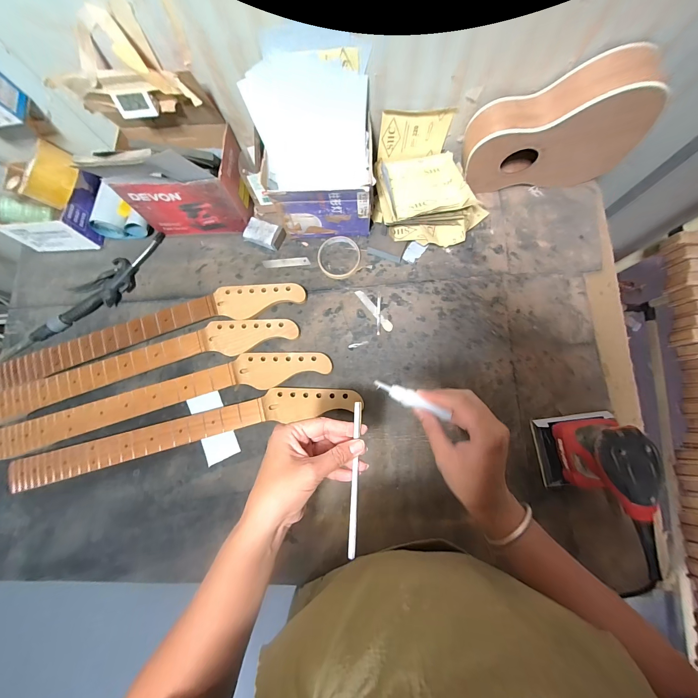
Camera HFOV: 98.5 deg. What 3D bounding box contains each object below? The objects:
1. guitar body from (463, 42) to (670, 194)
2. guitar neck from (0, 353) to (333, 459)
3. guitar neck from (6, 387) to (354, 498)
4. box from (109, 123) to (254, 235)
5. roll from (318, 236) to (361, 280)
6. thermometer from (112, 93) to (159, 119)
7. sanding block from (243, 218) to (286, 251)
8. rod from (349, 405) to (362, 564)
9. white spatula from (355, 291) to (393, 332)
[{"bbox_3d":[0.341,-0.363,0.507,0.268,0.208,0.084,-1,81,3],"label":"guitar body"},{"bbox_3d":[-0.353,0.090,0.564,0.642,0.023,0.067,-15,81,1],"label":"guitar neck"},{"bbox_3d":[-0.296,0.150,0.553,0.636,0.025,0.066,-14,81,1],"label":"guitar neck"},{"bbox_3d":[-0.301,-0.322,0.565,0.202,0.151,0.146,2,82,3],"label":"box"},{"bbox_3d":[-0.019,-0.184,0.603,0.083,0.019,0.084,0,82,3],"label":"roll"},{"bbox_3d":[-0.320,-0.368,0.453,0.055,0.034,0.015,-6,69,3],"label":"thermometer"},{"bbox_3d":[-0.173,-0.232,0.614,0.074,0.029,0.047,18,83,5],"label":"sanding block"},{"bbox_3d":[0.007,0.137,0.323,0.008,0.005,0.156,2,78,3],"label":"rod"},{"bbox_3d":[0.049,-0.076,0.584,0.017,0.004,0.102,-38,82,-3],"label":"white spatula"}]

